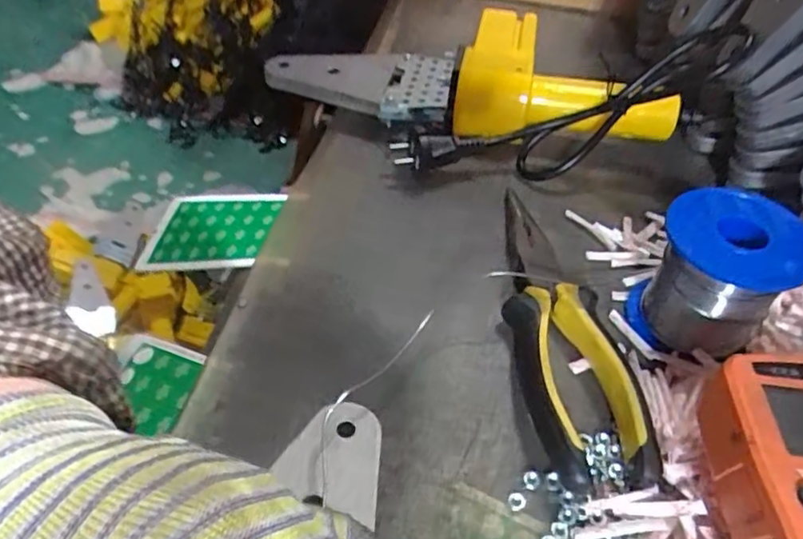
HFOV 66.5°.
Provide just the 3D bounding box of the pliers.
[{"bbox_3d":[0.070,0.022,0.290,0.045,0.022,0.168,-9,46,-7],"label":"pliers"}]

